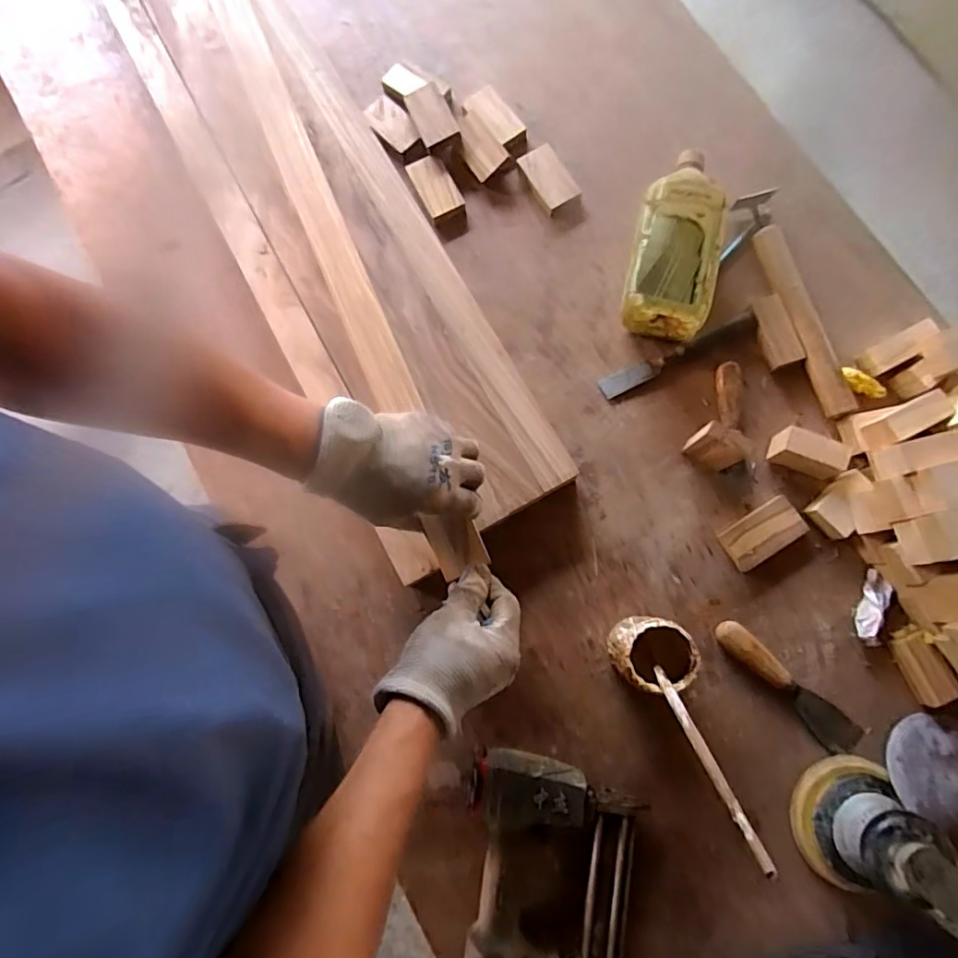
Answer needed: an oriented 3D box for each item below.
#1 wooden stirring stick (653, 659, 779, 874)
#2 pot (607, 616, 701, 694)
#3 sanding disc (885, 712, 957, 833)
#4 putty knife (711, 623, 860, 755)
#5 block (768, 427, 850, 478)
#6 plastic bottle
[{"bbox_3d":[0.167,0.193,0.440,0.010,0.260,0.008,-3,107,-1],"label":"wooden stirring stick"},{"bbox_3d":[0.164,0.165,0.525,0.073,0.084,0.065,-1,79,5],"label":"pot"},{"bbox_3d":[0.445,0.281,0.518,0.091,0.011,0.093,-1,67,3],"label":"sanding disc"},{"bbox_3d":[0.310,0.210,0.546,0.169,0.022,0.035,41,85,9],"label":"putty knife"},{"bbox_3d":[0.343,-0.029,0.565,0.074,0.042,0.028,21,82,7],"label":"block"},{"bbox_3d":[0.221,-0.266,0.615,0.094,0.090,0.206,12,81,7],"label":"plastic bottle"}]

